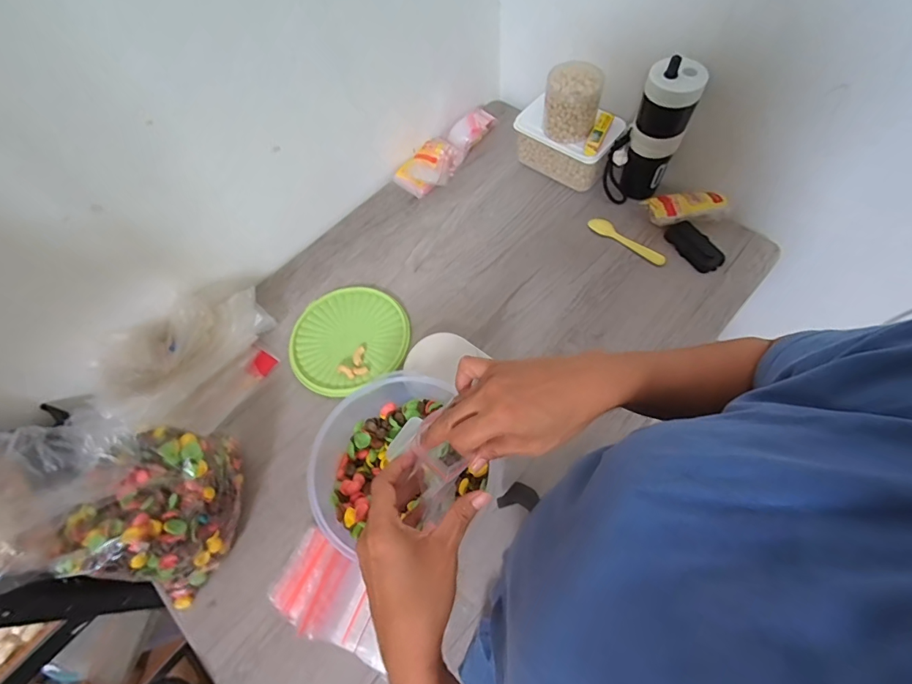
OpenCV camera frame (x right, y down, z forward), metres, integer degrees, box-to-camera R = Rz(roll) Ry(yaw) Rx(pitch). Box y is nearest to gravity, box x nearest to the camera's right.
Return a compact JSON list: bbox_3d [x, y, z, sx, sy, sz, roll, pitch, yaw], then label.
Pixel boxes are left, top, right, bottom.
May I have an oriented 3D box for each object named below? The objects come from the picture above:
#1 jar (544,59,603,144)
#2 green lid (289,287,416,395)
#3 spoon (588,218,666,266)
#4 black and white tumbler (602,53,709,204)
[{"bbox_3d":[0.211,-0.445,0.805,0.094,0.103,0.113,9,65,10],"label":"jar"},{"bbox_3d":[-0.189,-0.012,0.772,0.205,0.016,0.190,-2,63,4],"label":"green lid"},{"bbox_3d":[0.315,-0.189,0.819,0.155,0.011,0.030,38,73,21],"label":"spoon"},{"bbox_3d":[0.332,-0.351,0.771,0.108,0.237,0.070,14,65,12],"label":"black and white tumbler"}]

